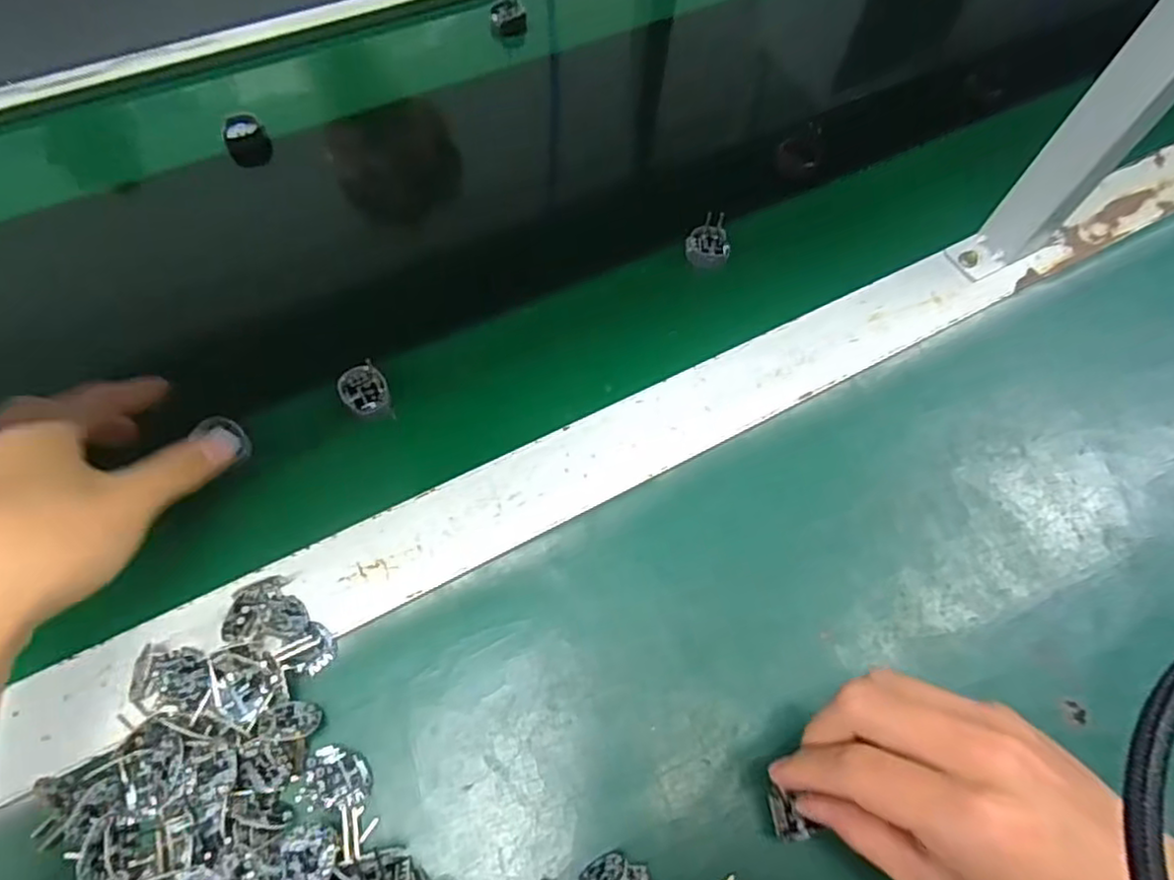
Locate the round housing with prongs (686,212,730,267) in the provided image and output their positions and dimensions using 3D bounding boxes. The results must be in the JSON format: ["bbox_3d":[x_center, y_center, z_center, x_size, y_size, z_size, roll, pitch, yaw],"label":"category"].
[{"bbox_3d":[0.082,-0.132,0.447,0.028,0.020,0.031,13,64,5],"label":"round housing with prongs"}]

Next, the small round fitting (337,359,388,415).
[{"bbox_3d":[-0.127,-0.029,0.384,0.025,0.004,0.029,-34,86,-26],"label":"small round fitting"}]

